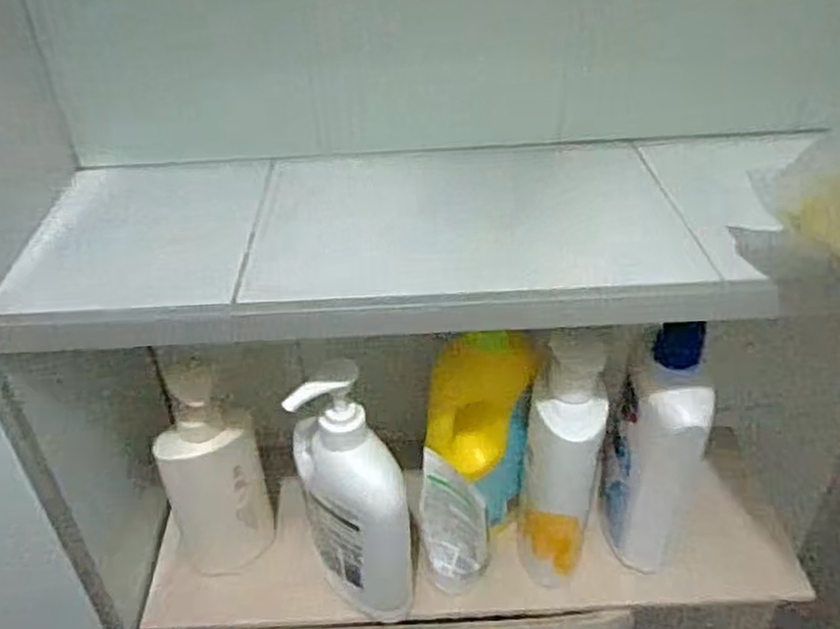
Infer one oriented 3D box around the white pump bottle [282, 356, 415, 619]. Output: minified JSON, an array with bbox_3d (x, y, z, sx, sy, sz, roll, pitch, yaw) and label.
[{"bbox_3d":[-0.062,0.138,0.608,0.061,0.247,0.110,-29,44,-31],"label":"white pump bottle"}]

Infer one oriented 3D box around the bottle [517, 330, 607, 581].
[{"bbox_3d":[0.120,0.134,0.644,0.061,0.256,0.065,5,37,10],"label":"bottle"}]

